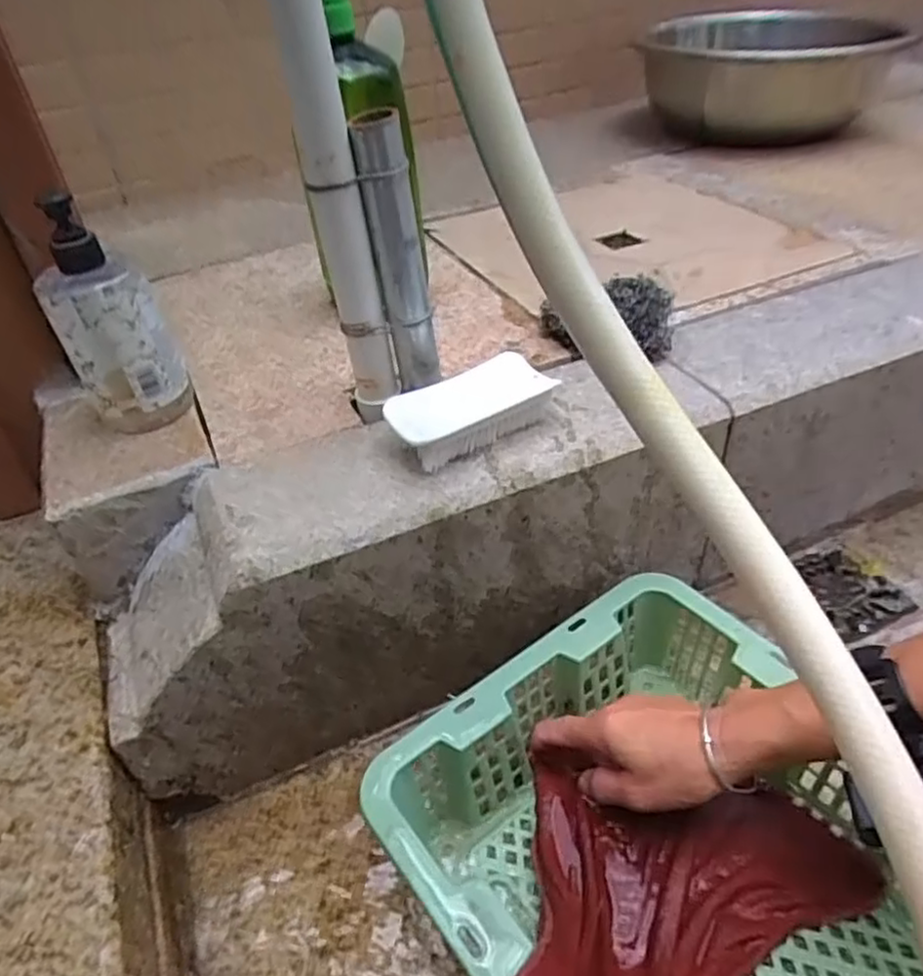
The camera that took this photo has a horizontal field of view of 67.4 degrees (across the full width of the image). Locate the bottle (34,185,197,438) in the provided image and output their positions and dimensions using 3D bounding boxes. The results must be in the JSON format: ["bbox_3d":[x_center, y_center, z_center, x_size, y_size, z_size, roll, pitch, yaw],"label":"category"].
[{"bbox_3d":[-0.250,-0.119,0.491,0.069,0.164,0.057,-24,44,-22],"label":"bottle"}]

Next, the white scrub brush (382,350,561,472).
[{"bbox_3d":[0.010,-0.055,0.491,0.121,0.036,0.055,-28,46,-25],"label":"white scrub brush"}]

